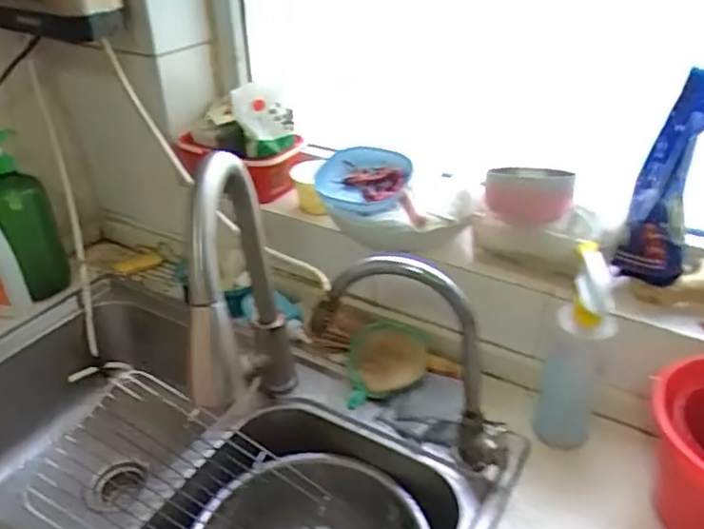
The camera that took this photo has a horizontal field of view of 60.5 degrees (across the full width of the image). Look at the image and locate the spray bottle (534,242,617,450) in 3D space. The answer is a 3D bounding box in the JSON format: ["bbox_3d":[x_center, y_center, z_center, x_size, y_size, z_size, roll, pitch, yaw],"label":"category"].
[{"bbox_3d":[0.268,0.101,0.711,0.060,0.240,0.085,15,36,23],"label":"spray bottle"}]

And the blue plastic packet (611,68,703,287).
[{"bbox_3d":[0.385,-0.098,0.722,0.092,0.249,0.064,13,13,-10],"label":"blue plastic packet"}]

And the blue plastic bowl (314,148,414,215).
[{"bbox_3d":[0.018,-0.123,0.877,0.143,0.050,0.122,20,60,28],"label":"blue plastic bowl"}]

